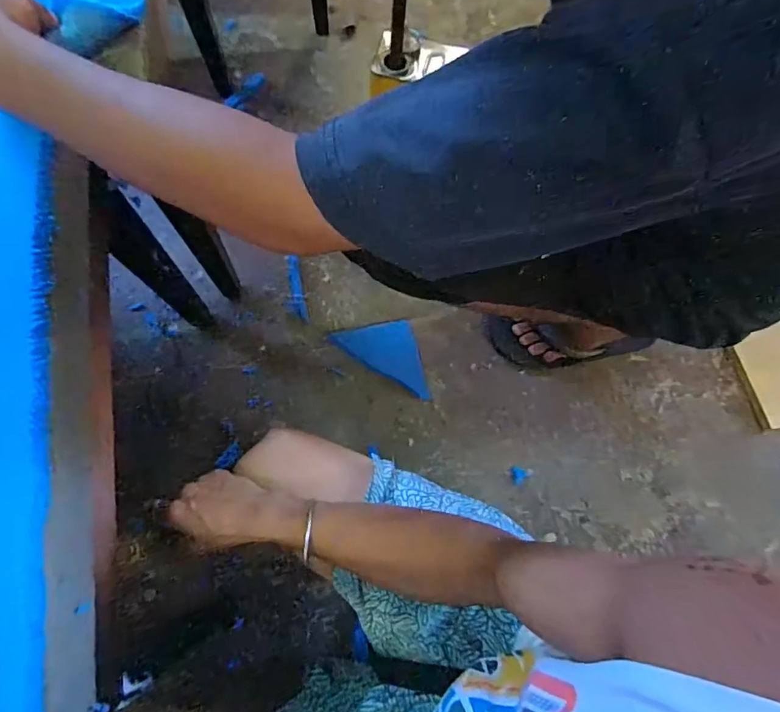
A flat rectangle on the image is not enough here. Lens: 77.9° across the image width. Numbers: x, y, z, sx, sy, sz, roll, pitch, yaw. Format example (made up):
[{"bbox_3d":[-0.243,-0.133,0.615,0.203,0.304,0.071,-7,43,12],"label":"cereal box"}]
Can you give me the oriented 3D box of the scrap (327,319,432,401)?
[{"bbox_3d":[0.002,-0.016,0.862,0.198,0.014,0.101,30,73,7],"label":"scrap"}]

